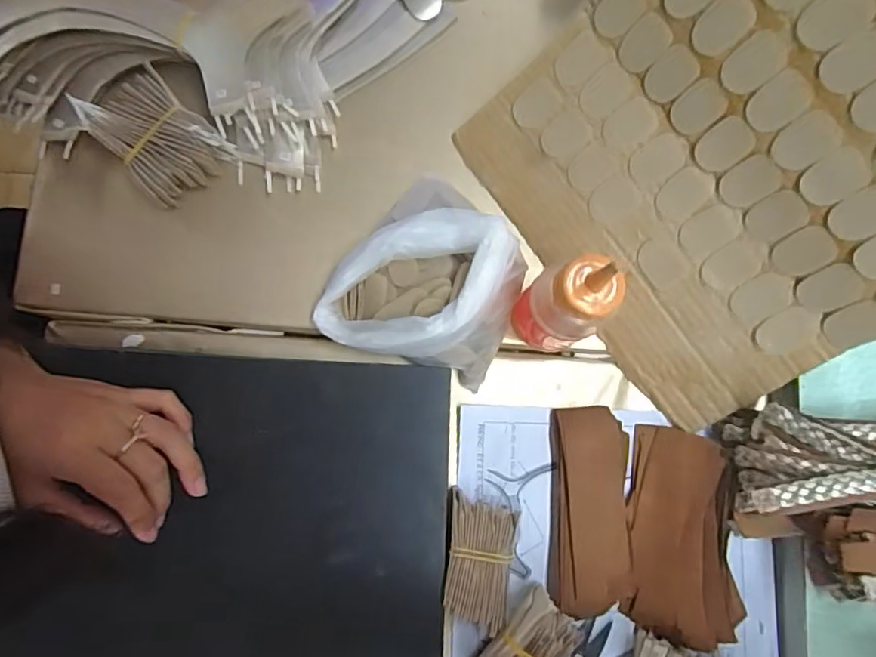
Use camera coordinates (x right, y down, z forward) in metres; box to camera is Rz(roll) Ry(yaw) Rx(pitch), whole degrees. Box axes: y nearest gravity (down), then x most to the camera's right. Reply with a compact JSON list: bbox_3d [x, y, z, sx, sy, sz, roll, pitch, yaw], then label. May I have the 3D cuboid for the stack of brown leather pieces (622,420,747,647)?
[{"bbox_3d":[0.164,0.138,0.382,0.063,0.018,0.136,-1,78,23],"label":"stack of brown leather pieces"}]

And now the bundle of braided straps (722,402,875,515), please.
[{"bbox_3d":[0.277,0.086,0.355,0.173,0.054,0.076,0,82,-2],"label":"bundle of braided straps"}]

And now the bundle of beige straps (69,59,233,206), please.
[{"bbox_3d":[-0.202,-0.138,0.408,0.091,0.031,0.062,44,83,5],"label":"bundle of beige straps"}]

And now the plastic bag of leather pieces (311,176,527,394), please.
[{"bbox_3d":[-0.005,-0.040,0.389,0.126,0.054,0.134,23,82,2],"label":"plastic bag of leather pieces"}]

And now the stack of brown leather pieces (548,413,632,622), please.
[{"bbox_3d":[0.102,0.122,0.385,0.053,0.016,0.133,0,82,-1],"label":"stack of brown leather pieces"}]

